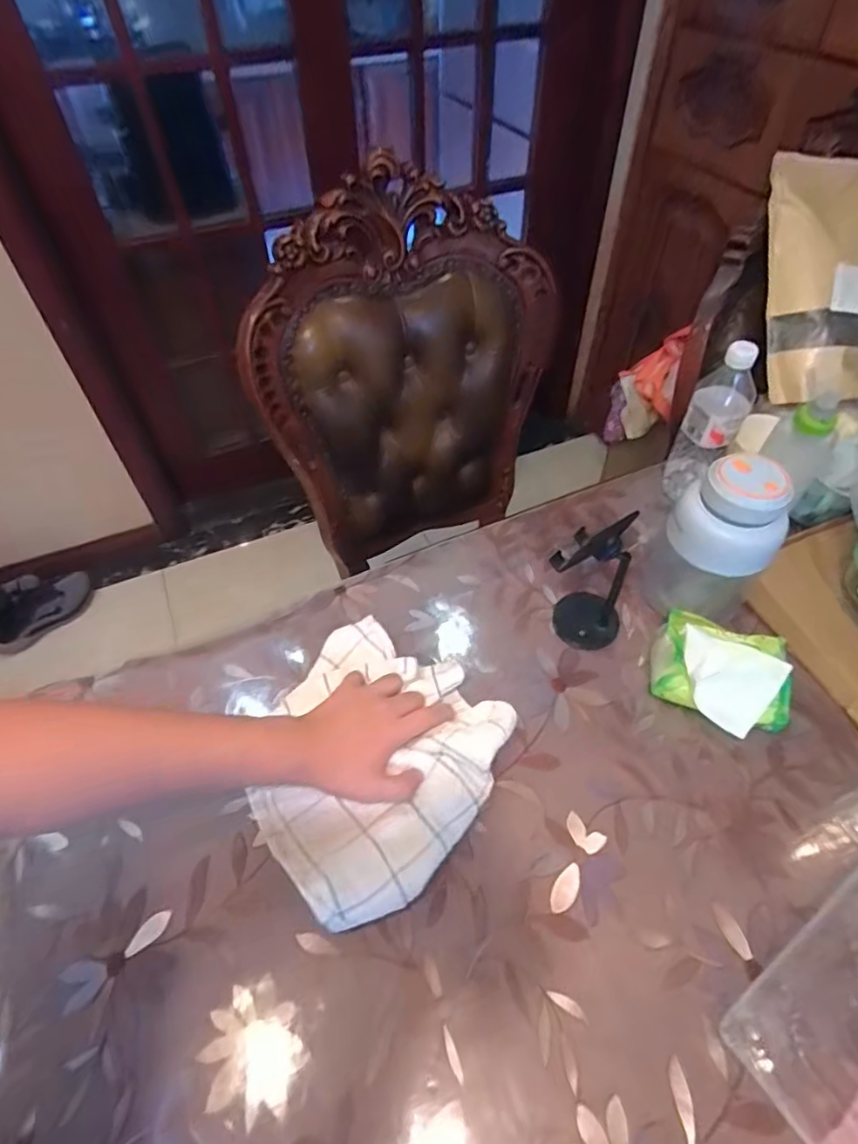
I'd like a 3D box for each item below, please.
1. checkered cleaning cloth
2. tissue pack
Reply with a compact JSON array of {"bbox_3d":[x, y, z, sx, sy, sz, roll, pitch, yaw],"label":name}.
[{"bbox_3d":[-0.064,0.183,0.579,0.237,0.037,0.253,30,58,25],"label":"checkered cleaning cloth"},{"bbox_3d":[0.310,0.110,0.614,0.133,0.076,0.100,18,54,15],"label":"tissue pack"}]

